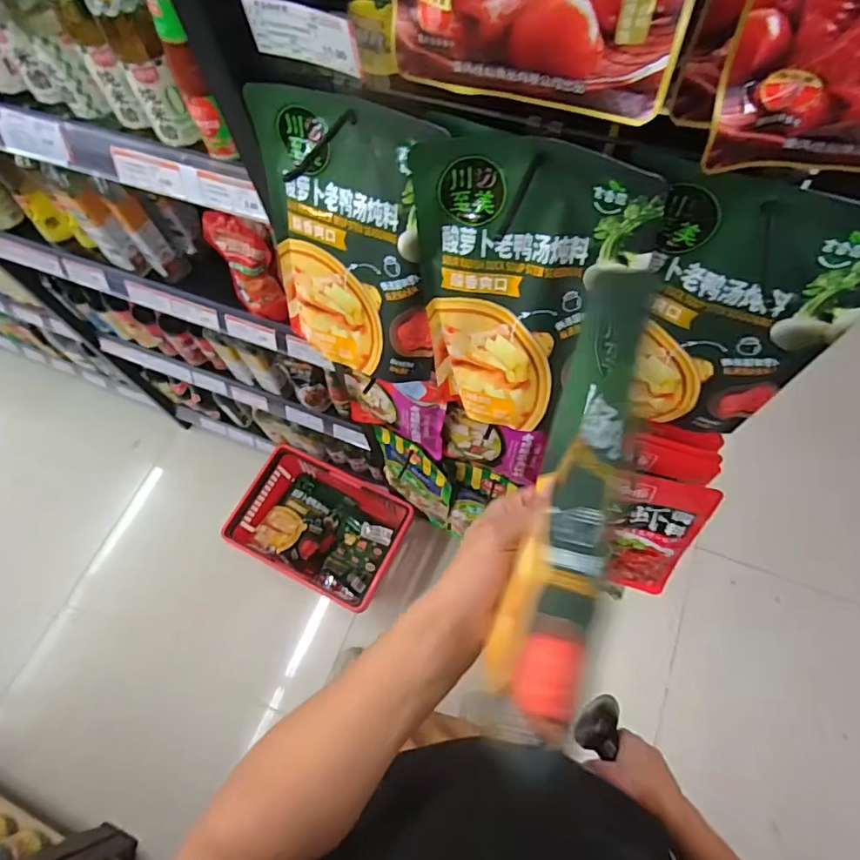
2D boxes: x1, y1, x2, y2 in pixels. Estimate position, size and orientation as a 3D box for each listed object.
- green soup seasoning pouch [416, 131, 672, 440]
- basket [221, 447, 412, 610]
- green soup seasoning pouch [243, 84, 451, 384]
[{"bbox_3d":[0.077,-0.105,0.444,0.176,0.243,0.029,13,40,17],"label":"green soup seasoning pouch"},{"bbox_3d":[-0.276,0.263,1.412,0.413,0.180,0.305,23,69,13],"label":"basket"},{"bbox_3d":[-0.076,-0.165,0.492,0.172,0.254,0.026,22,46,14],"label":"green soup seasoning pouch"}]

